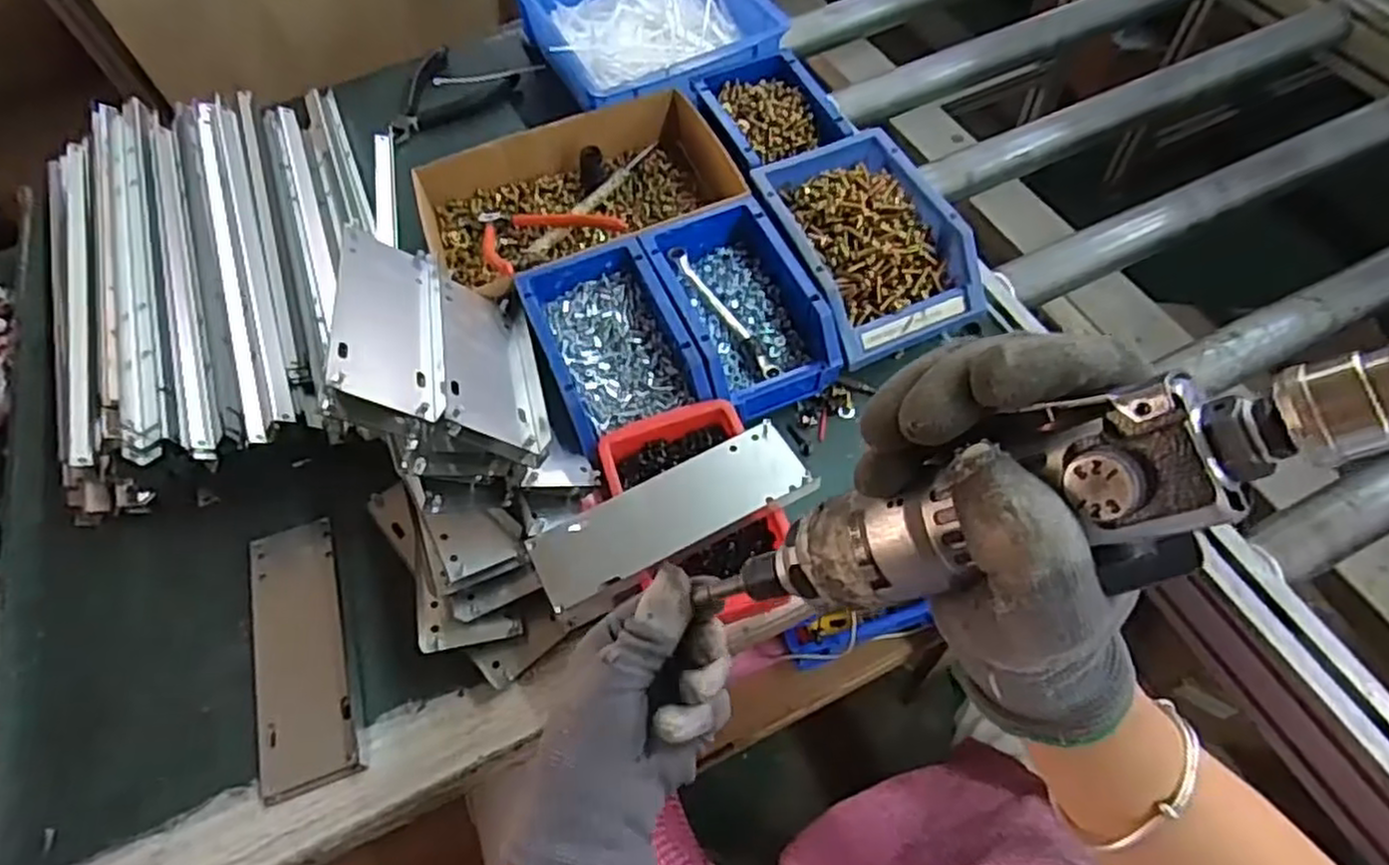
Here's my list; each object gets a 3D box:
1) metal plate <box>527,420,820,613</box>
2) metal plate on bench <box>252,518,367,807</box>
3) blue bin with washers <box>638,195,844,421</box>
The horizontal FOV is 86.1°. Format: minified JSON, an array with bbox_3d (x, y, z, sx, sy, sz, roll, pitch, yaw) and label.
[{"bbox_3d":[-0.015,0.051,0.477,0.178,0.011,0.059,-25,62,-9],"label":"metal plate"},{"bbox_3d":[-0.261,0.141,0.495,0.064,0.009,0.184,-24,58,0],"label":"metal plate on bench"},{"bbox_3d":[0.031,-0.103,0.580,0.100,0.054,0.183,-21,61,-8],"label":"blue bin with washers"}]

